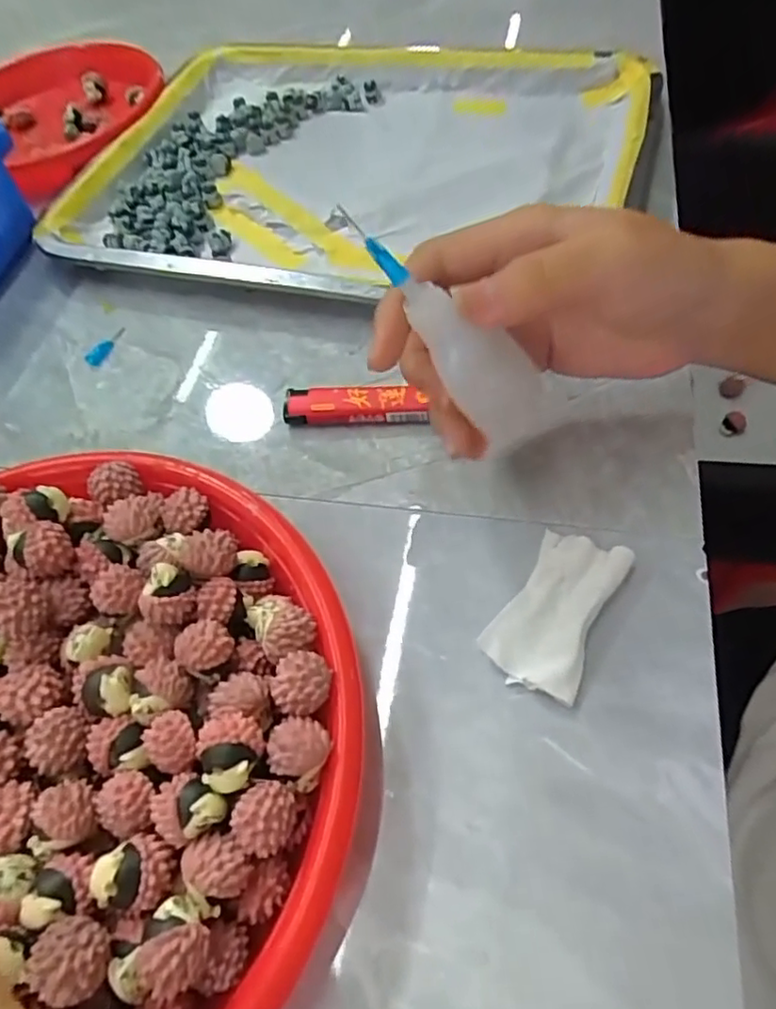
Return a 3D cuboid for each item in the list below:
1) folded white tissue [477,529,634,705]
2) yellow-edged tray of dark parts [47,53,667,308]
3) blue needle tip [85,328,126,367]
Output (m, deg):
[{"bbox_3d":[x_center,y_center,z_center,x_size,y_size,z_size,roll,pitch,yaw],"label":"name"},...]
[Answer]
[{"bbox_3d":[0.063,0.038,0.235,0.035,0.009,0.064,24,65,21],"label":"folded white tissue"},{"bbox_3d":[-0.024,-0.213,0.391,0.339,0.034,0.246,8,60,13],"label":"yellow-edged tray of dark parts"},{"bbox_3d":[-0.157,-0.089,0.344,0.007,0.006,0.031,16,62,17],"label":"blue needle tip"}]

